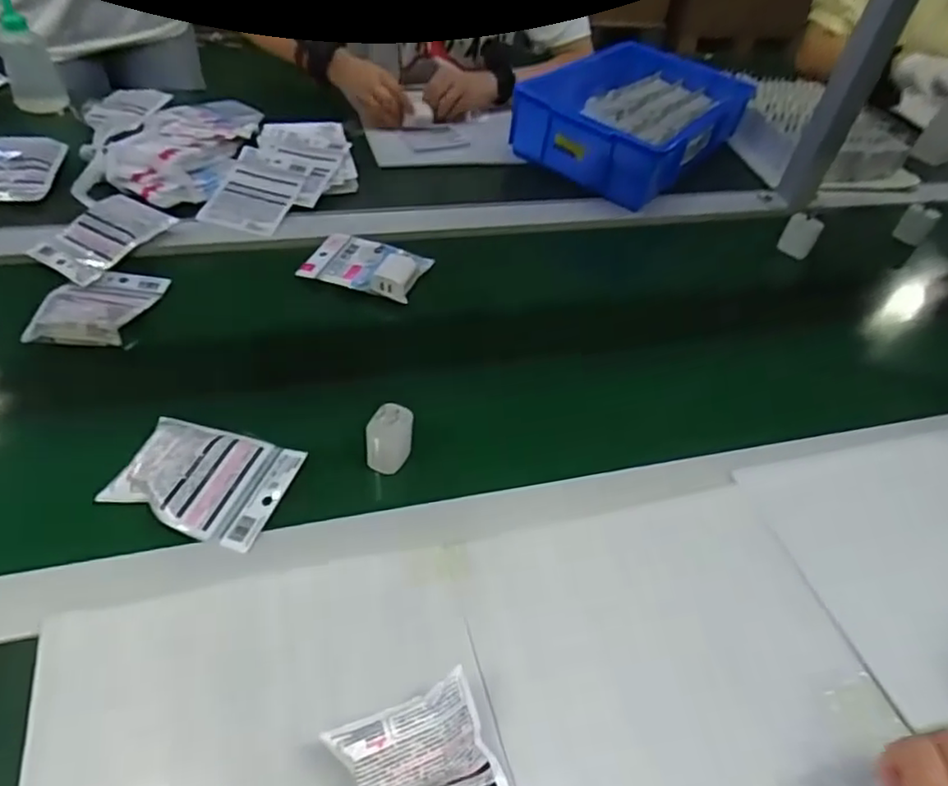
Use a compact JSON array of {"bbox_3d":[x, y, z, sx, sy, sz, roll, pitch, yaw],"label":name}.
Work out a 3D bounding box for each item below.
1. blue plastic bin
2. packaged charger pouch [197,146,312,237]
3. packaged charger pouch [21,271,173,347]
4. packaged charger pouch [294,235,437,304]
[{"bbox_3d":[0.259,-0.444,1.013,0.232,0.091,0.391,32,51,21],"label":"blue plastic bin"},{"bbox_3d":[-0.275,-0.258,0.821,0.098,0.005,0.150,13,56,-1],"label":"packaged charger pouch"},{"bbox_3d":[-0.386,-0.092,0.664,0.094,0.035,0.136,4,46,-5],"label":"packaged charger pouch"},{"bbox_3d":[-0.125,-0.150,0.749,0.128,0.021,0.091,17,47,8],"label":"packaged charger pouch"}]

